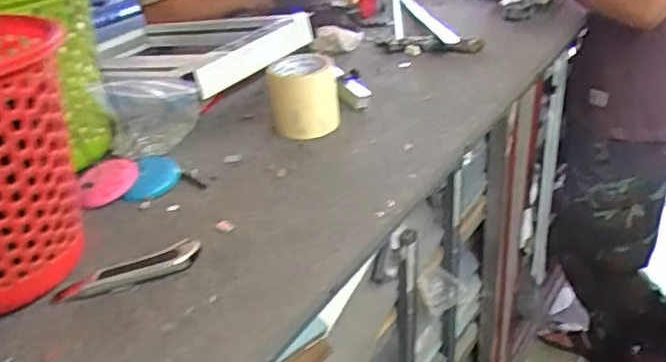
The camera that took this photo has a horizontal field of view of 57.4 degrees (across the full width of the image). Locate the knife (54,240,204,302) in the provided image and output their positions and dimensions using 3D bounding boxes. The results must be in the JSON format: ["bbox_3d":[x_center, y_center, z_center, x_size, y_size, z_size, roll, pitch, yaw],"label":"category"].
[{"bbox_3d":[-0.213,0.095,0.633,0.150,0.021,0.034,-14,31,-11],"label":"knife"}]

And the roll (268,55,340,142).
[{"bbox_3d":[-0.045,-0.127,0.894,0.094,0.092,0.107,-10,30,-5],"label":"roll"}]

